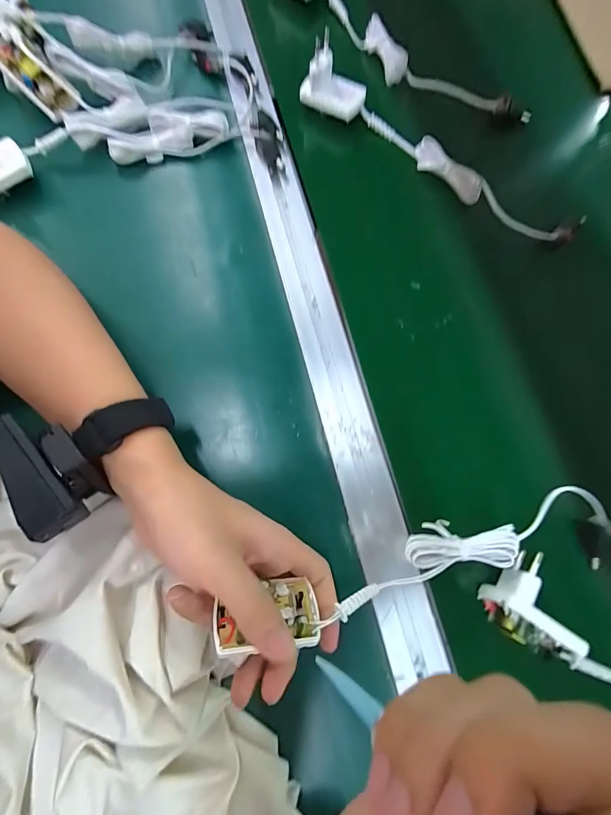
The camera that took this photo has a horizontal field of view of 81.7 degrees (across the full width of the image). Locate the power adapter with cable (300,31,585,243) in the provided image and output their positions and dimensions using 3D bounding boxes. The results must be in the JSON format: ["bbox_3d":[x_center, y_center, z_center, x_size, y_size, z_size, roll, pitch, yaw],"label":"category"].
[{"bbox_3d":[0.127,-0.245,0.335,0.292,0.055,0.042,34,76,6],"label":"power adapter with cable"}]

